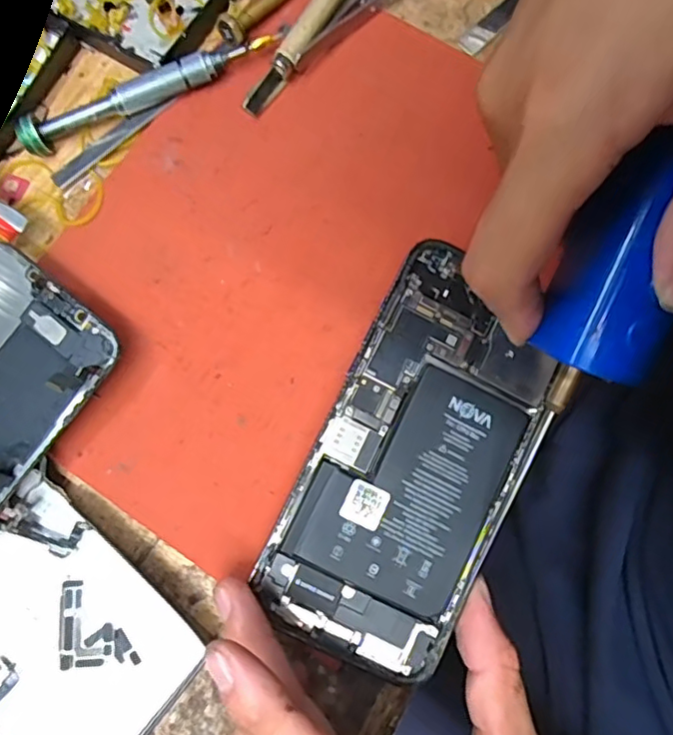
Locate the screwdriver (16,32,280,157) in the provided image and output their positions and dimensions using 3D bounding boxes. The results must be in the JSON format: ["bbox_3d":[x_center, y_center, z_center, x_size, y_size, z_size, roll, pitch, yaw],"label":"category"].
[{"bbox_3d":[-0.086,-0.125,0.264,0.119,0.013,0.012,-23,79,-4],"label":"screwdriver"}]

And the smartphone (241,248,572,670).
[{"bbox_3d":[0.032,0.035,0.228,0.076,0.014,0.153,25,80,3],"label":"smartphone"}]

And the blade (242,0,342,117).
[{"bbox_3d":[-0.005,-0.169,0.273,0.013,0.014,0.124,30,80,7],"label":"blade"}]

